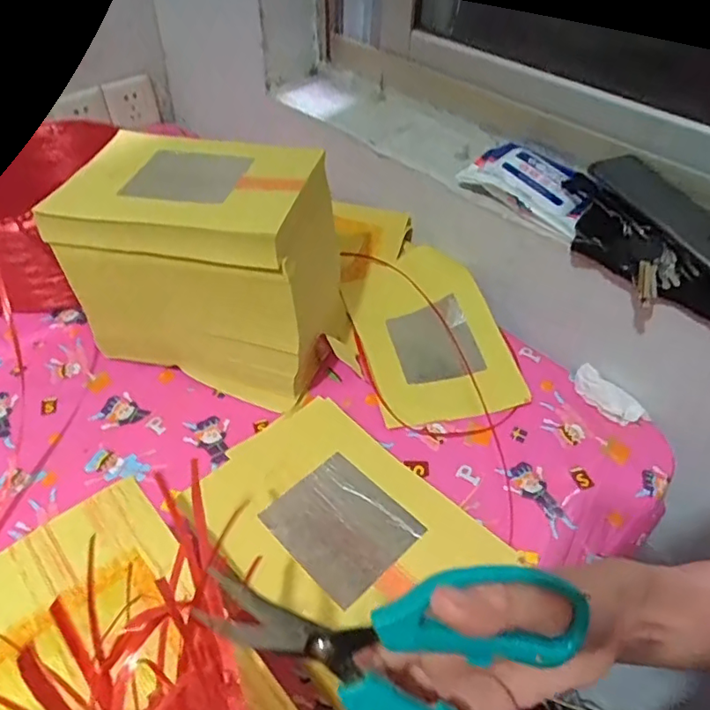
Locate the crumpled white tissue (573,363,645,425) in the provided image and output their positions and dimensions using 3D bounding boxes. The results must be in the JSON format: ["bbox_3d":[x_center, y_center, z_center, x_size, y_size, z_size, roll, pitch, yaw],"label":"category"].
[{"bbox_3d":[0.265,0.040,0.596,0.034,0.031,0.075,-33,55,-27],"label":"crumpled white tissue"}]

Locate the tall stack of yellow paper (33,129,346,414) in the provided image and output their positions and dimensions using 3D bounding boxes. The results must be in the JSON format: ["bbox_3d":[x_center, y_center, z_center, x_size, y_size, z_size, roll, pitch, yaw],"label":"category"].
[{"bbox_3d":[-0.150,-0.096,0.610,0.250,0.199,0.182,11,46,9],"label":"tall stack of yellow paper"}]

